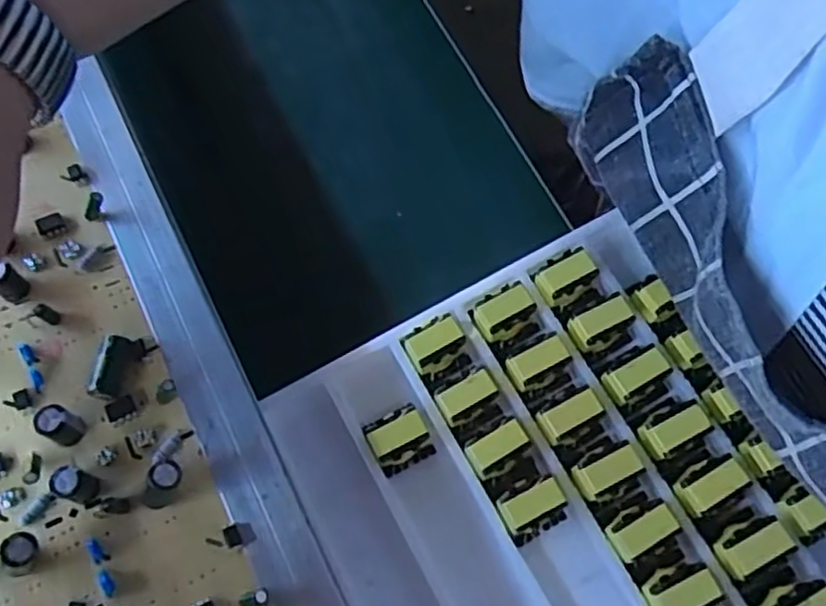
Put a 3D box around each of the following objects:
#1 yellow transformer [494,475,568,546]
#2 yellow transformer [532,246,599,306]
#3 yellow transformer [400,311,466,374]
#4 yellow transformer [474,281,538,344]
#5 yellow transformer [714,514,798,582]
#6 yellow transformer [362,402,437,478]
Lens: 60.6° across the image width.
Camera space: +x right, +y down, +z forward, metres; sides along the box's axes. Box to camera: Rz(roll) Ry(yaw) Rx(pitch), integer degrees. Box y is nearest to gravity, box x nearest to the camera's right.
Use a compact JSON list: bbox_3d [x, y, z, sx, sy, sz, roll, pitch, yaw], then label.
[{"bbox_3d":[0.045,0.078,0.268,0.023,0.022,0.021,-23,71,-6],"label":"yellow transformer"},{"bbox_3d":[0.062,-0.011,0.296,0.023,0.016,0.019,-32,72,-9],"label":"yellow transformer"},{"bbox_3d":[0.009,0.016,0.290,0.023,0.018,0.020,-28,72,-7],"label":"yellow transformer"},{"bbox_3d":[0.038,0.004,0.293,0.022,0.021,0.016,-25,71,-6],"label":"yellow transformer"},{"bbox_3d":[0.123,0.088,0.258,0.024,0.016,0.016,-23,71,-6],"label":"yellow transformer"},{"bbox_3d":[-0.006,0.052,0.278,0.024,0.020,0.023,-26,72,-7],"label":"yellow transformer"}]

